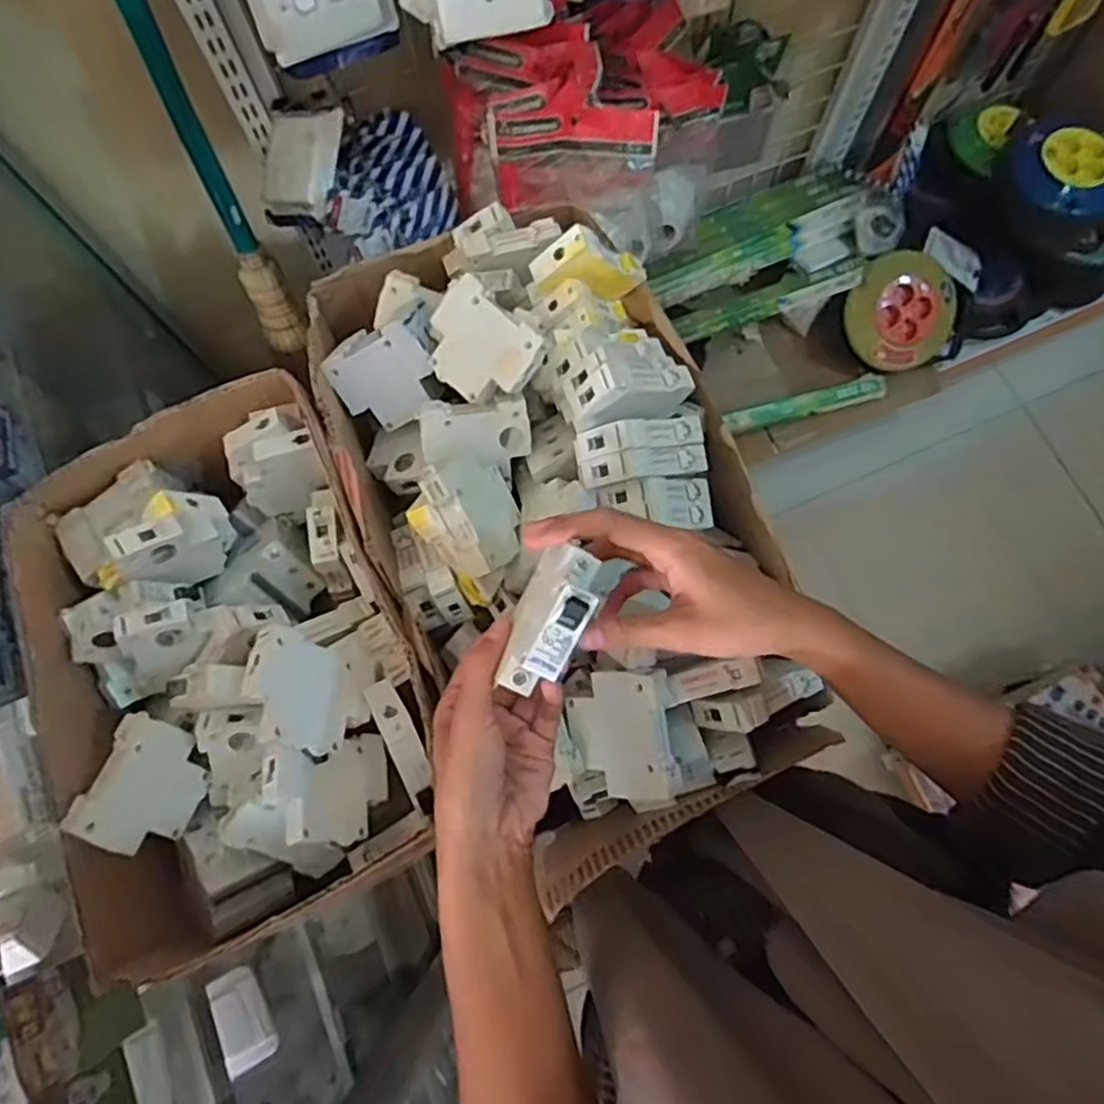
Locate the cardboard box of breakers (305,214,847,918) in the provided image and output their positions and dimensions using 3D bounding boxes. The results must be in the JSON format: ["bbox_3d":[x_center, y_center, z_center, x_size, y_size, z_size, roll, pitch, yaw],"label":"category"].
[{"bbox_3d":[0.004,-0.038,0.502,0.250,0.123,0.458,-23,76,-5],"label":"cardboard box of breakers"}]

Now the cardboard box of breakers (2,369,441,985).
[{"bbox_3d":[-0.216,0.066,0.481,0.226,0.105,0.327,-23,76,-5],"label":"cardboard box of breakers"}]

